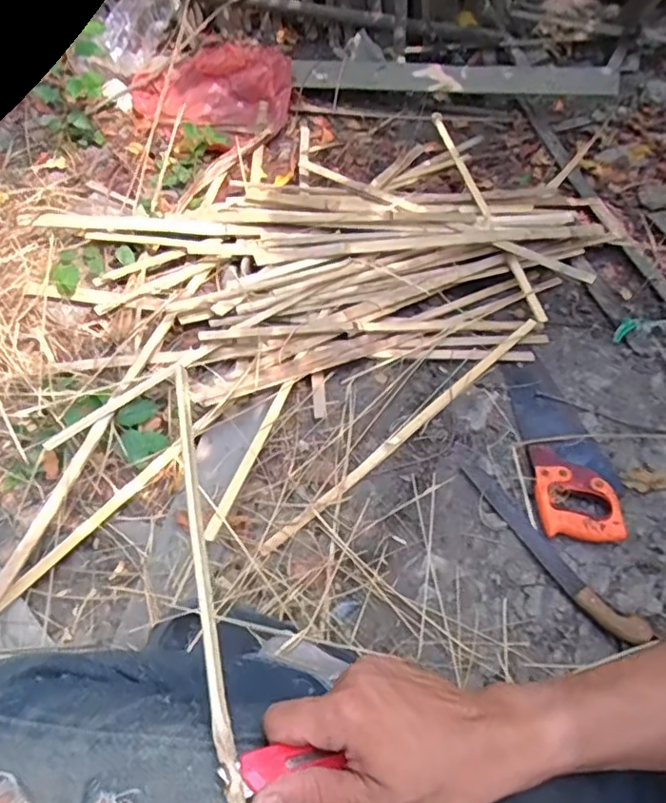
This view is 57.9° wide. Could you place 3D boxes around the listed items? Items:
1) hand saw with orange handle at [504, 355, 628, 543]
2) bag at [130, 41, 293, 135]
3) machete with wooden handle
[{"bbox_3d":[0.362,0.060,0.933,0.124,0.021,0.324,0,56,-2],"label":"hand saw with orange handle"},{"bbox_3d":[-0.302,-0.750,1.417,0.390,0.104,0.194,10,56,6],"label":"bag"},{"bbox_3d":[0.295,0.202,0.838,0.047,0.035,0.321,-31,61,-20],"label":"machete with wooden handle"}]

